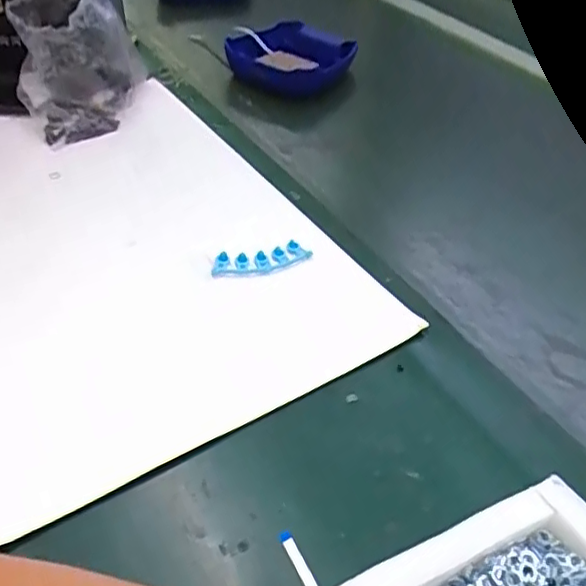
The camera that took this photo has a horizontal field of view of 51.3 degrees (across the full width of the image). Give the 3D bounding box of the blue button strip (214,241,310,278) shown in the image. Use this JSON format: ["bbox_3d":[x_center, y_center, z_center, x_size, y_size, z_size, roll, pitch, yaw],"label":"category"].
[{"bbox_3d":[-0.030,-0.031,0.586,0.094,0.019,0.023,-12,44,-20],"label":"blue button strip"}]

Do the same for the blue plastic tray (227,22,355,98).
[{"bbox_3d":[-0.007,-0.358,0.941,0.166,0.067,0.142,-19,47,-27],"label":"blue plastic tray"}]

